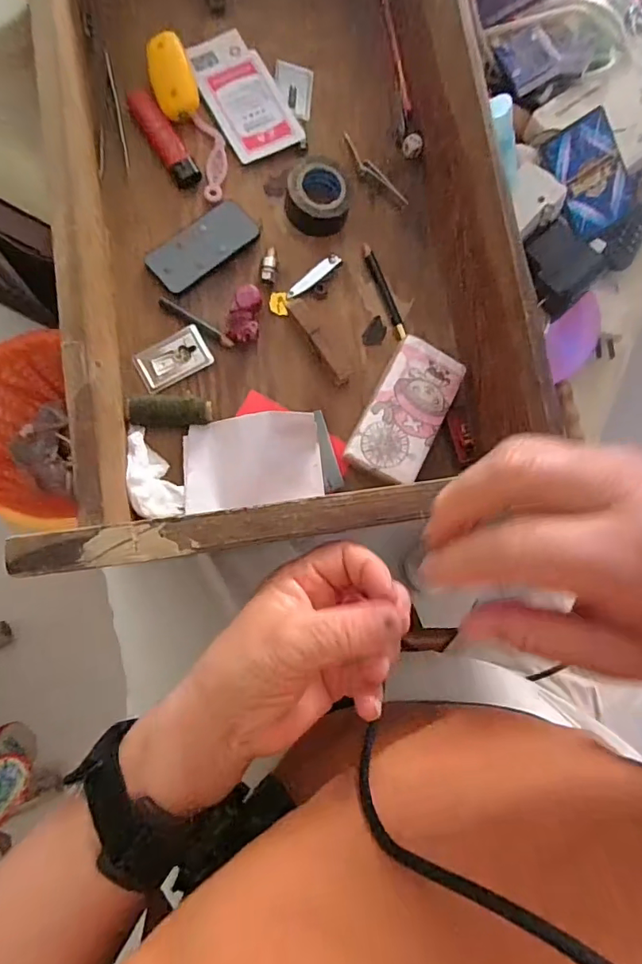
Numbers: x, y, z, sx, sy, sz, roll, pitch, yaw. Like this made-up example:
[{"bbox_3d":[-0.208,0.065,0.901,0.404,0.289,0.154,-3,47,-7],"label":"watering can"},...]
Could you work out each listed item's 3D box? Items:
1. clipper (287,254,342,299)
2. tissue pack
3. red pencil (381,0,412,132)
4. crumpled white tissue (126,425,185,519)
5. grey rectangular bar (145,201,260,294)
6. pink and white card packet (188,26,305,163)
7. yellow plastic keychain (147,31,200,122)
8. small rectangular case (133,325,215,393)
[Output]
[{"bbox_3d":[-0.006,-0.158,0.377,0.049,0.007,0.011,-37,88,-13],"label":"clipper"},{"bbox_3d":[0.064,-0.053,0.375,0.055,0.028,0.107,27,77,-4],"label":"tissue pack"},{"bbox_3d":[0.064,-0.376,0.426,0.010,0.009,0.150,-9,82,-11],"label":"red pencil"},{"bbox_3d":[-0.114,-0.009,0.335,0.029,0.032,0.068,-11,83,-11],"label":"crumpled white tissue"},{"bbox_3d":[-0.089,-0.177,0.367,0.083,0.008,0.040,-42,89,-13],"label":"grey rectangular bar"},{"bbox_3d":[-0.062,-0.310,0.394,0.059,0.006,0.107,-27,86,-13],"label":"pink and white card packet"},{"bbox_3d":[-0.112,-0.307,0.374,0.031,0.015,0.056,-15,106,-1],"label":"yellow plastic keychain"},{"bbox_3d":[-0.108,-0.091,0.360,0.053,0.005,0.033,-30,86,-13],"label":"small rectangular case"}]

